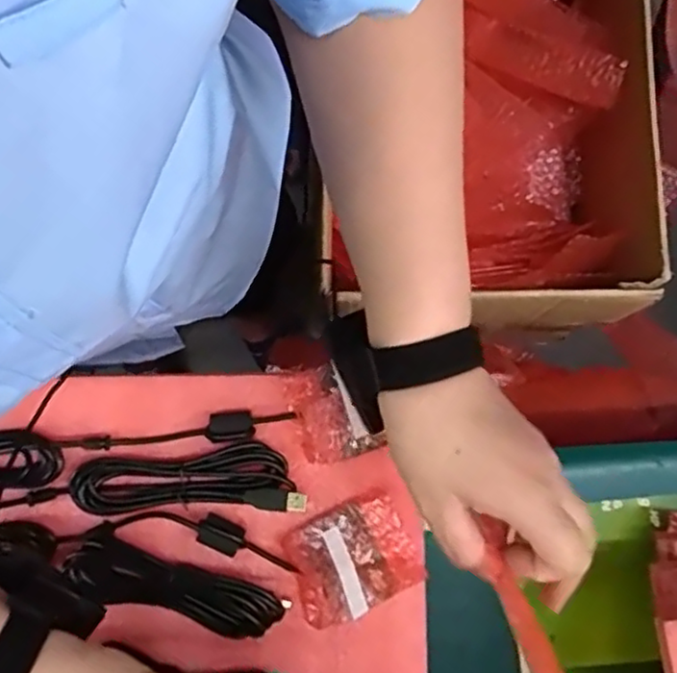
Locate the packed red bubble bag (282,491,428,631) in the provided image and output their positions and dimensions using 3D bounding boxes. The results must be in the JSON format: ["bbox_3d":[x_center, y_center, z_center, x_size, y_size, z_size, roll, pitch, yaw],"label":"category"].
[{"bbox_3d":[0.009,0.153,0.457,0.084,0.023,0.071,-24,81,-2],"label":"packed red bubble bag"}]

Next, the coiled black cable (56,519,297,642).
[{"bbox_3d":[-0.112,0.175,0.457,0.148,0.019,0.044,20,83,5],"label":"coiled black cable"}]

